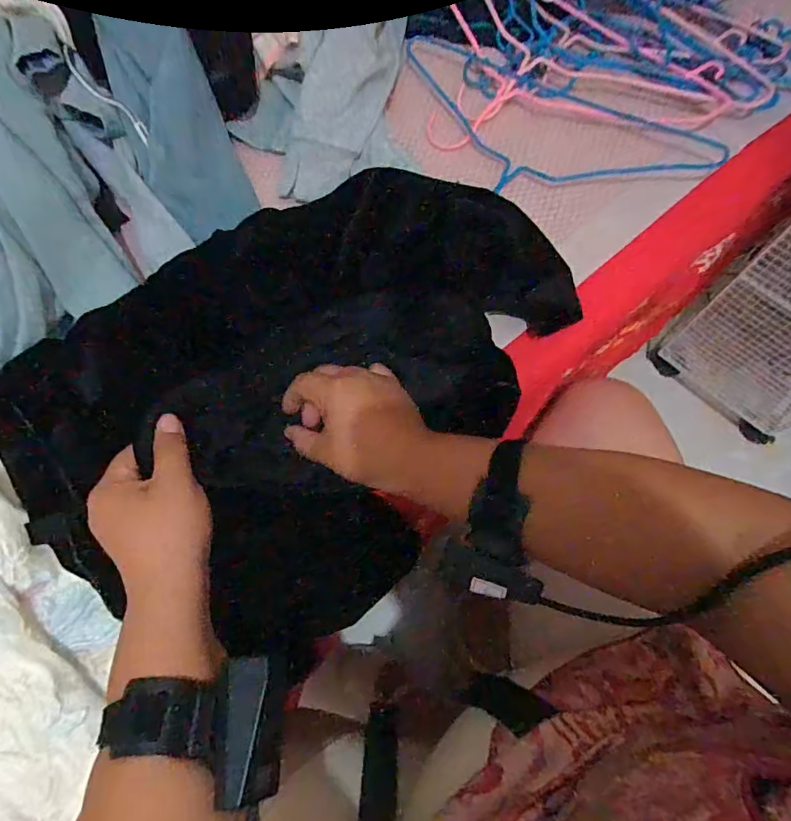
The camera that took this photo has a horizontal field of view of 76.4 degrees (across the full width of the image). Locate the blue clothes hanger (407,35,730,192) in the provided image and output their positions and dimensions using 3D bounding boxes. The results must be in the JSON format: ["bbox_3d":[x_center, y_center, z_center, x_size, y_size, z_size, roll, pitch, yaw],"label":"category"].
[{"bbox_3d":[0.156,-0.302,0.533,0.352,0.038,0.156,25,74,9],"label":"blue clothes hanger"}]

